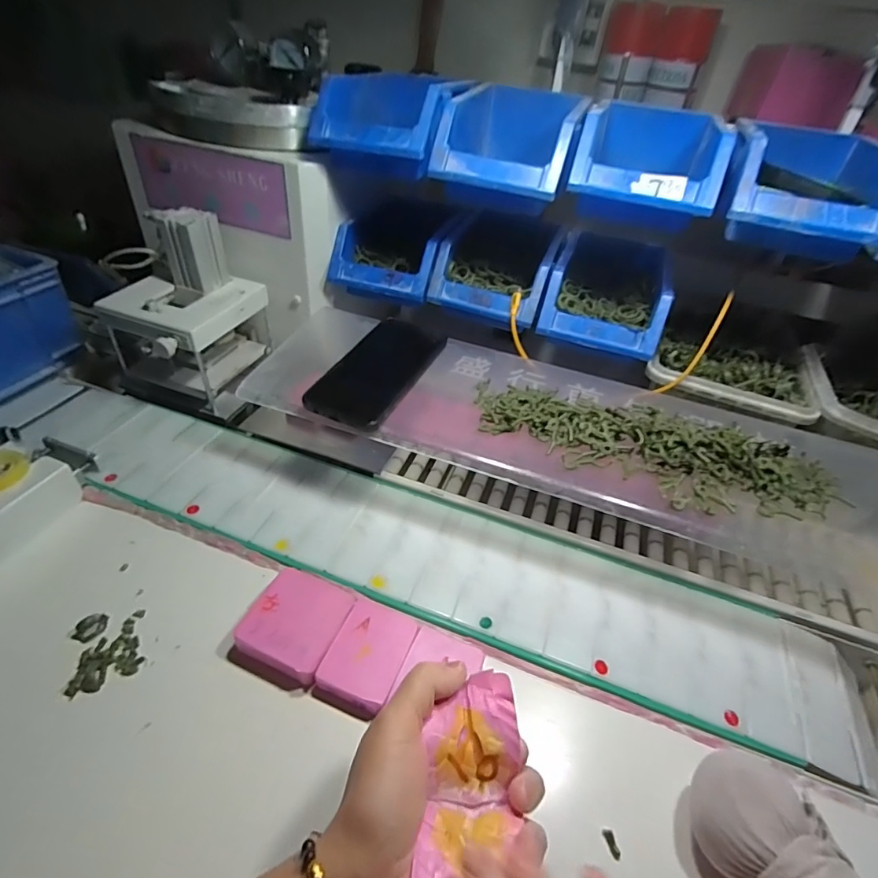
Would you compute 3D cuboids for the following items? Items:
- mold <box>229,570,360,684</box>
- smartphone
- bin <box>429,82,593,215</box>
[{"bbox_3d":[-0.109,0.139,0.374,0.069,0.015,0.077,16,42,10],"label":"mold"},{"bbox_3d":[-0.058,-0.070,0.479,0.080,0.008,0.159,20,49,14],"label":"smartphone"},{"bbox_3d":[0.074,-0.299,0.509,0.123,0.091,0.194,14,42,8],"label":"bin"}]

